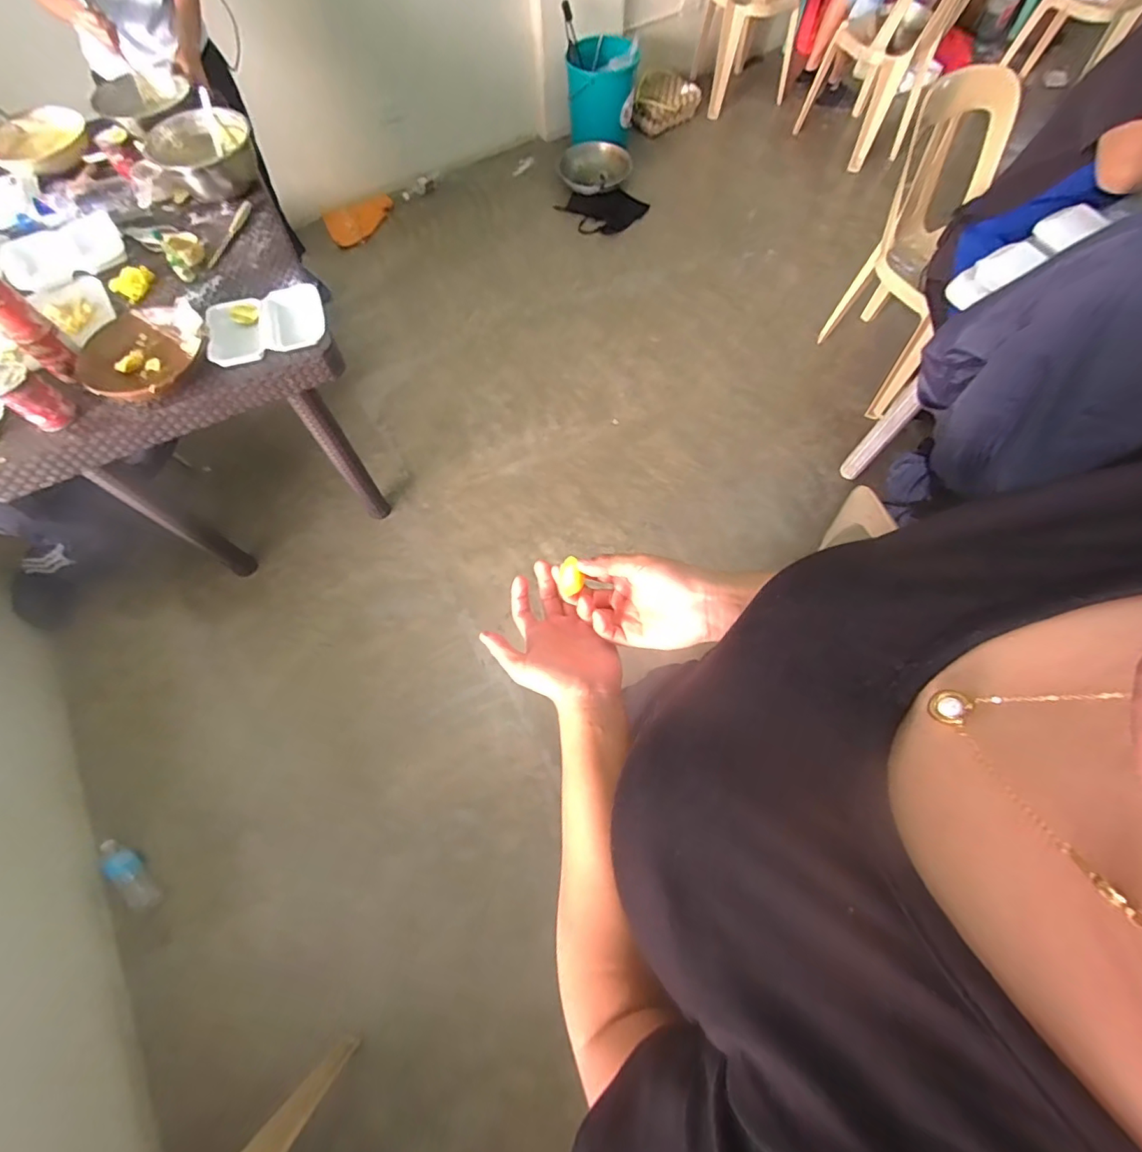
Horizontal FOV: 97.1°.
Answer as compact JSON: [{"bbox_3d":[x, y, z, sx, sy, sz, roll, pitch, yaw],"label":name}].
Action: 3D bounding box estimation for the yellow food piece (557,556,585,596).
[{"bbox_3d":[0.000,-0.002,0.436,0.021,0.021,0.032,-3,64,0],"label":"yellow food piece"}]

